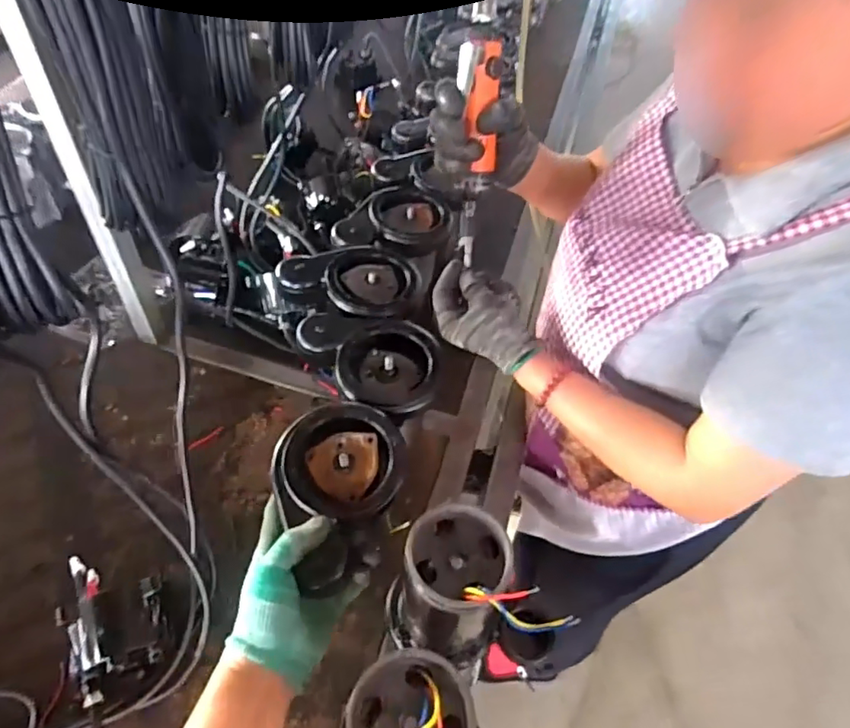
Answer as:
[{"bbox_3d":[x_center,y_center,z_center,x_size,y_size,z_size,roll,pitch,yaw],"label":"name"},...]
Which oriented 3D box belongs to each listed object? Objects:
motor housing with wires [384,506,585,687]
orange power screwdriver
[{"bbox_3d":[0.024,0.222,0.544,0.116,0.179,0.096,6,51,1],"label":"motor housing with wires"},{"bbox_3d":[0.051,-0.203,0.571,0.040,0.209,0.031,-2,31,-6],"label":"orange power screwdriver"}]

